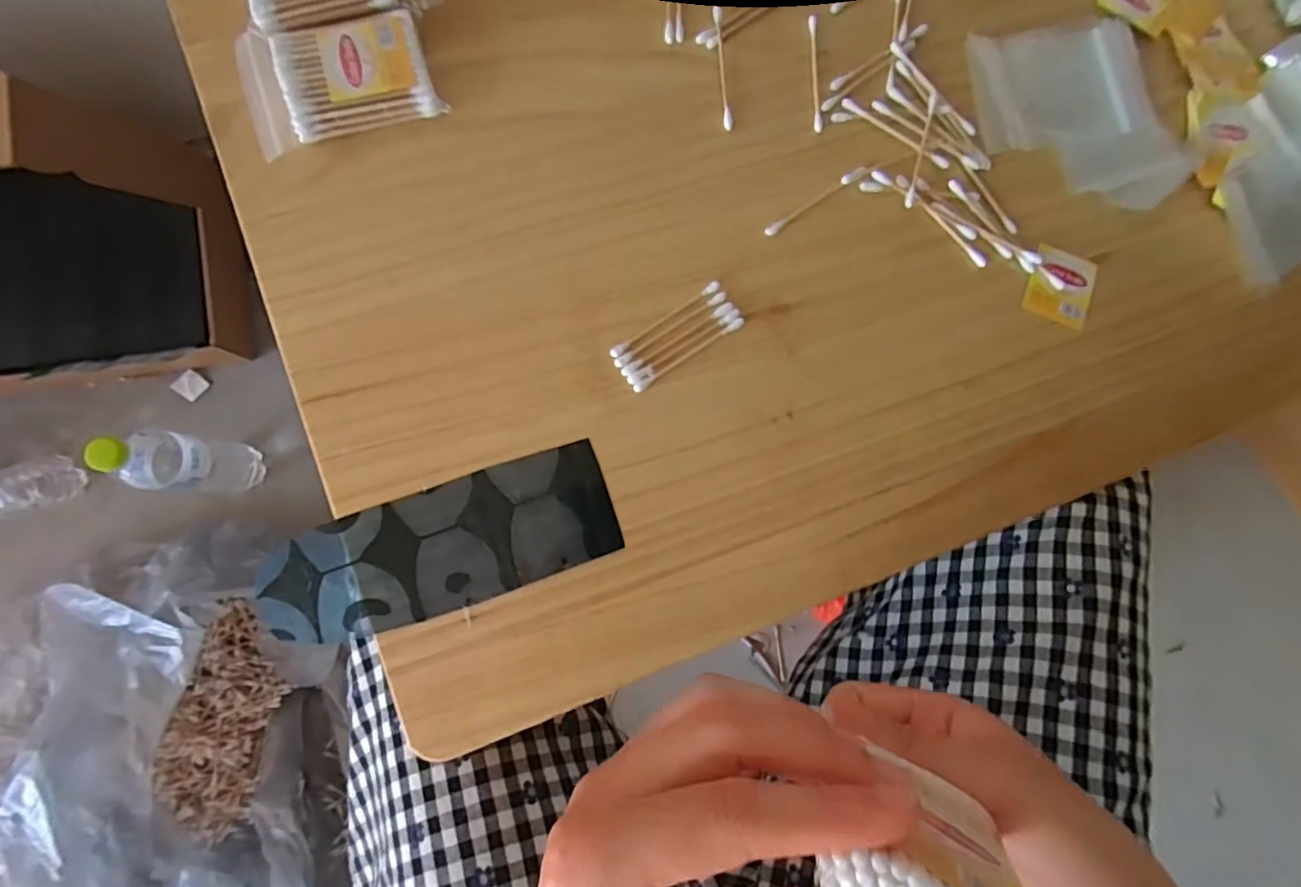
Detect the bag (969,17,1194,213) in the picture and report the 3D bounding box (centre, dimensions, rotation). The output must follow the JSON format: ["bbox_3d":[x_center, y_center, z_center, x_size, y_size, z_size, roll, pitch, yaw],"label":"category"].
[{"bbox_3d":[0.259,-0.198,0.353,0.123,0.009,0.115,-11,86,-8],"label":"bag"}]

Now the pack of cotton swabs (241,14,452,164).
[{"bbox_3d":[-0.161,-0.187,0.298,0.090,0.016,0.059,-20,88,-8],"label":"pack of cotton swabs"}]

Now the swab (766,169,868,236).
[{"bbox_3d":[0.094,-0.137,0.329,0.070,0.004,0.006,-34,90,-9],"label":"swab"}]

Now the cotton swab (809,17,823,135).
[{"bbox_3d":[0.096,-0.215,0.338,0.005,0.004,0.071,-1,85,-7],"label":"cotton swab"}]

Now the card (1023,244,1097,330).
[{"bbox_3d":[0.243,-0.094,0.345,0.037,0.005,0.046,21,79,1],"label":"card"}]

